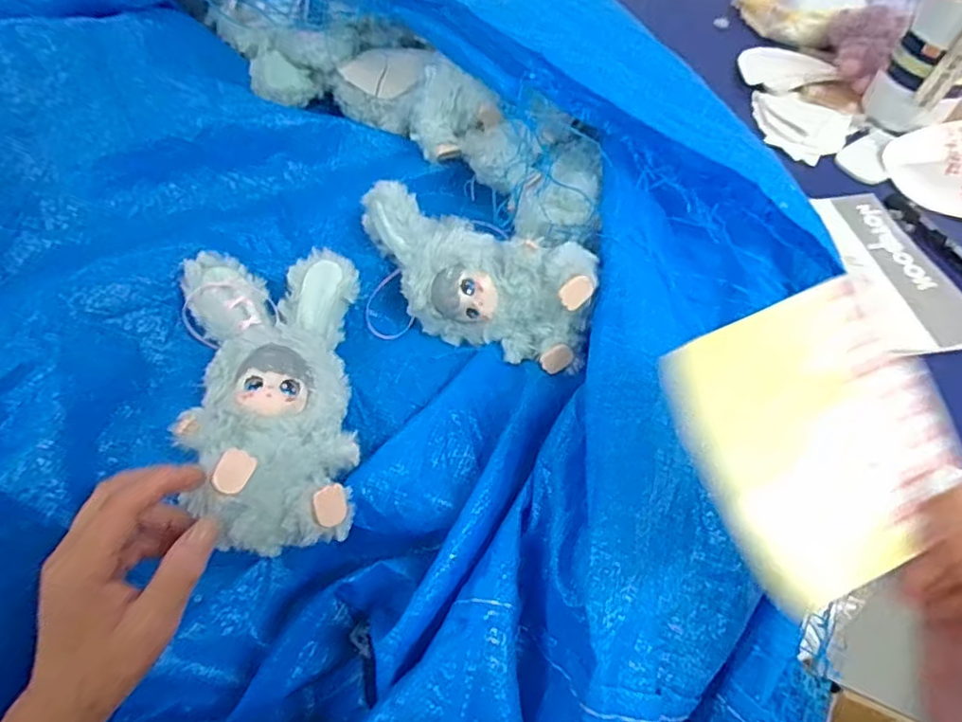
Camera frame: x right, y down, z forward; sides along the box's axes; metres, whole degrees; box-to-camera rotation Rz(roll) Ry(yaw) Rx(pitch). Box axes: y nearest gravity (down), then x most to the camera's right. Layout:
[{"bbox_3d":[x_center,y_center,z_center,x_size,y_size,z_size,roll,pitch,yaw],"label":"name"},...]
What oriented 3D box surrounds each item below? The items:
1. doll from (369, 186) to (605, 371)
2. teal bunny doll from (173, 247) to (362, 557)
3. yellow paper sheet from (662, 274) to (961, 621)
[{"bbox_3d":[-0.012,-0.085,0.485,0.224,0.077,0.102,24,57,13],"label":"doll"},{"bbox_3d":[-0.147,0.010,0.417,0.117,0.062,0.230,-8,55,-9],"label":"teal bunny doll"},{"bbox_3d":[0.152,0.032,0.265,0.111,0.006,0.119,-23,78,-4],"label":"yellow paper sheet"}]

